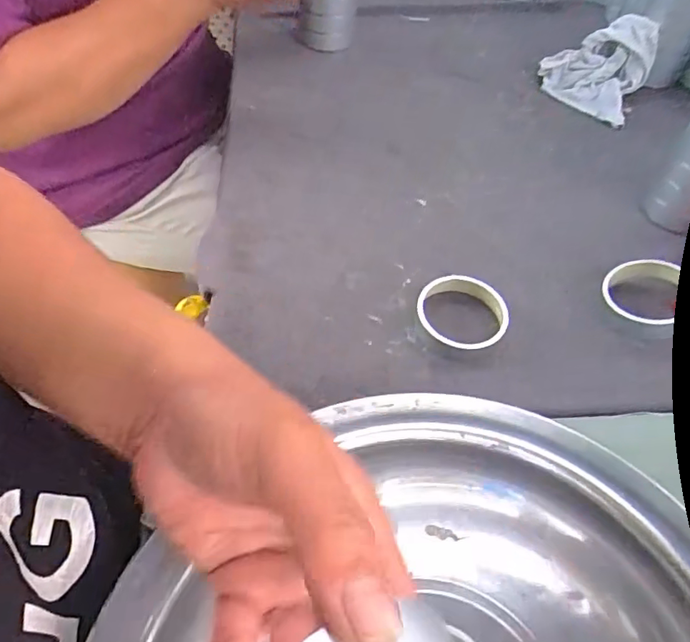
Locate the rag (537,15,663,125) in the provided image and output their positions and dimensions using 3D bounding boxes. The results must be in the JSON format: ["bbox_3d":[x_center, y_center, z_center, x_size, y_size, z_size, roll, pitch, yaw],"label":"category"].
[{"bbox_3d":[0.260,-0.267,0.570,0.099,0.065,0.105,27,59,19],"label":"rag"}]

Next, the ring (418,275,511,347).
[{"bbox_3d":[0.086,-0.005,0.403,0.064,0.019,0.057,35,62,23],"label":"ring"}]

